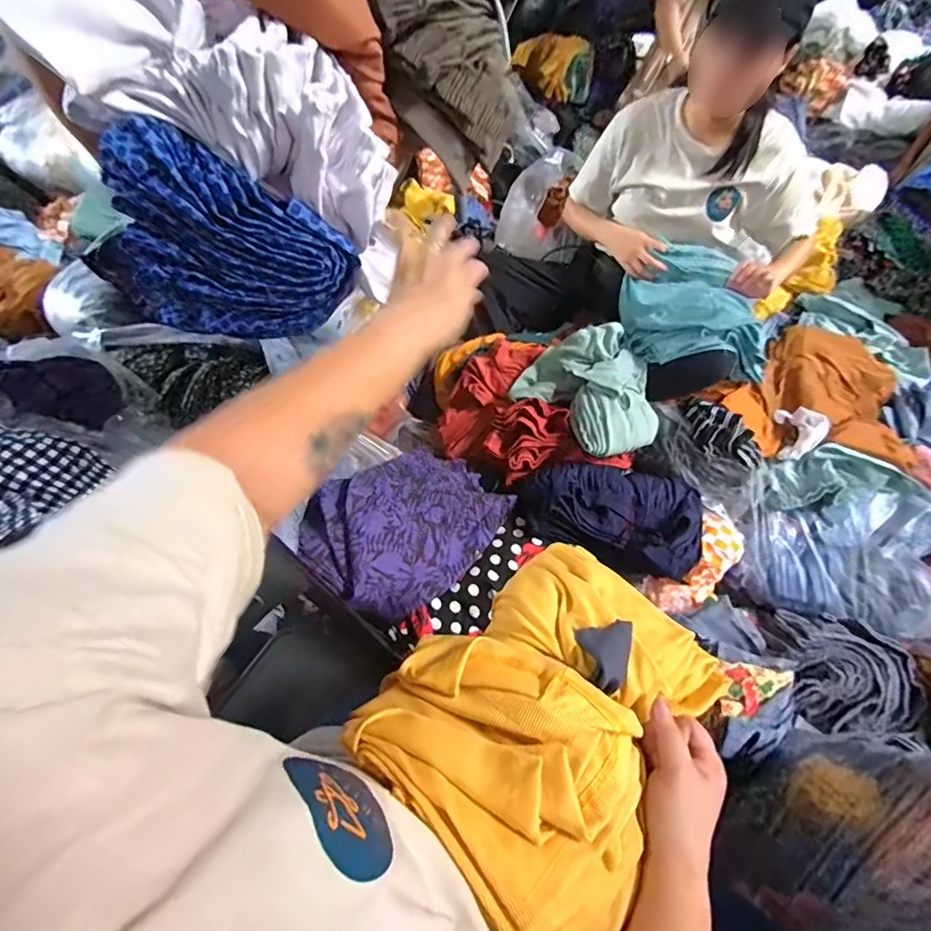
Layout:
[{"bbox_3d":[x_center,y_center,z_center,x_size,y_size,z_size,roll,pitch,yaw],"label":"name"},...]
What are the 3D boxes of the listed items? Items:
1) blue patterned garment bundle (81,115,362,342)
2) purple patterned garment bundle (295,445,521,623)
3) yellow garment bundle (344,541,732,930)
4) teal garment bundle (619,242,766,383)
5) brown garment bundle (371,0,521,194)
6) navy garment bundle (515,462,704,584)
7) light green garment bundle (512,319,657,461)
[{"bbox_3d":[-0.225,-0.213,0.476,0.221,0.175,0.068,0,58,-2],"label":"blue patterned garment bundle"},{"bbox_3d":[-0.091,0.098,0.846,0.369,0.080,0.253,-25,74,-43],"label":"purple patterned garment bundle"},{"bbox_3d":[0.074,0.214,0.430,0.227,0.130,0.303,27,39,28],"label":"yellow garment bundle"},{"bbox_3d":[0.495,-0.363,1.082,0.259,0.138,0.344,6,58,1],"label":"teal garment bundle"},{"bbox_3d":[-0.025,-0.469,0.549,0.167,0.203,0.152,3,58,-1],"label":"brown garment bundle"},{"bbox_3d":[0.268,0.102,0.935,0.325,0.139,0.193,9,58,3],"label":"navy garment bundle"},{"bbox_3d":[0.267,-0.171,1.004,0.294,0.101,0.250,39,64,20],"label":"light green garment bundle"}]

